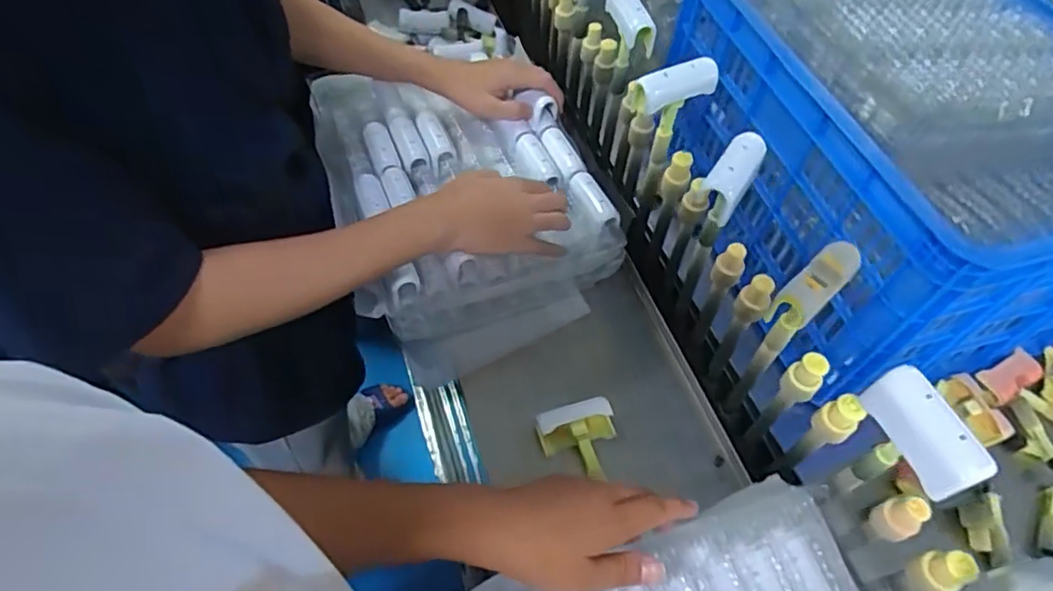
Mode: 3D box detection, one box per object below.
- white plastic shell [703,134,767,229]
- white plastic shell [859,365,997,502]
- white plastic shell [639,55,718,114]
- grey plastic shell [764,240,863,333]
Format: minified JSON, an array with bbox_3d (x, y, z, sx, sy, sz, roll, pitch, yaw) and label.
[{"bbox_3d":[0.170,-0.100,0.495,0.033,0.023,0.083,36,74,2],"label":"white plastic shell"},{"bbox_3d":[0.250,0.085,0.382,0.020,0.043,0.076,-14,59,-12],"label":"white plastic shell"},{"bbox_3d":[0.139,-0.193,0.554,0.069,0.033,0.022,-15,59,-13],"label":"white plastic shell"},{"bbox_3d":[0.209,-0.007,0.437,0.084,0.026,0.027,-42,66,-4],"label":"grey plastic shell"}]

